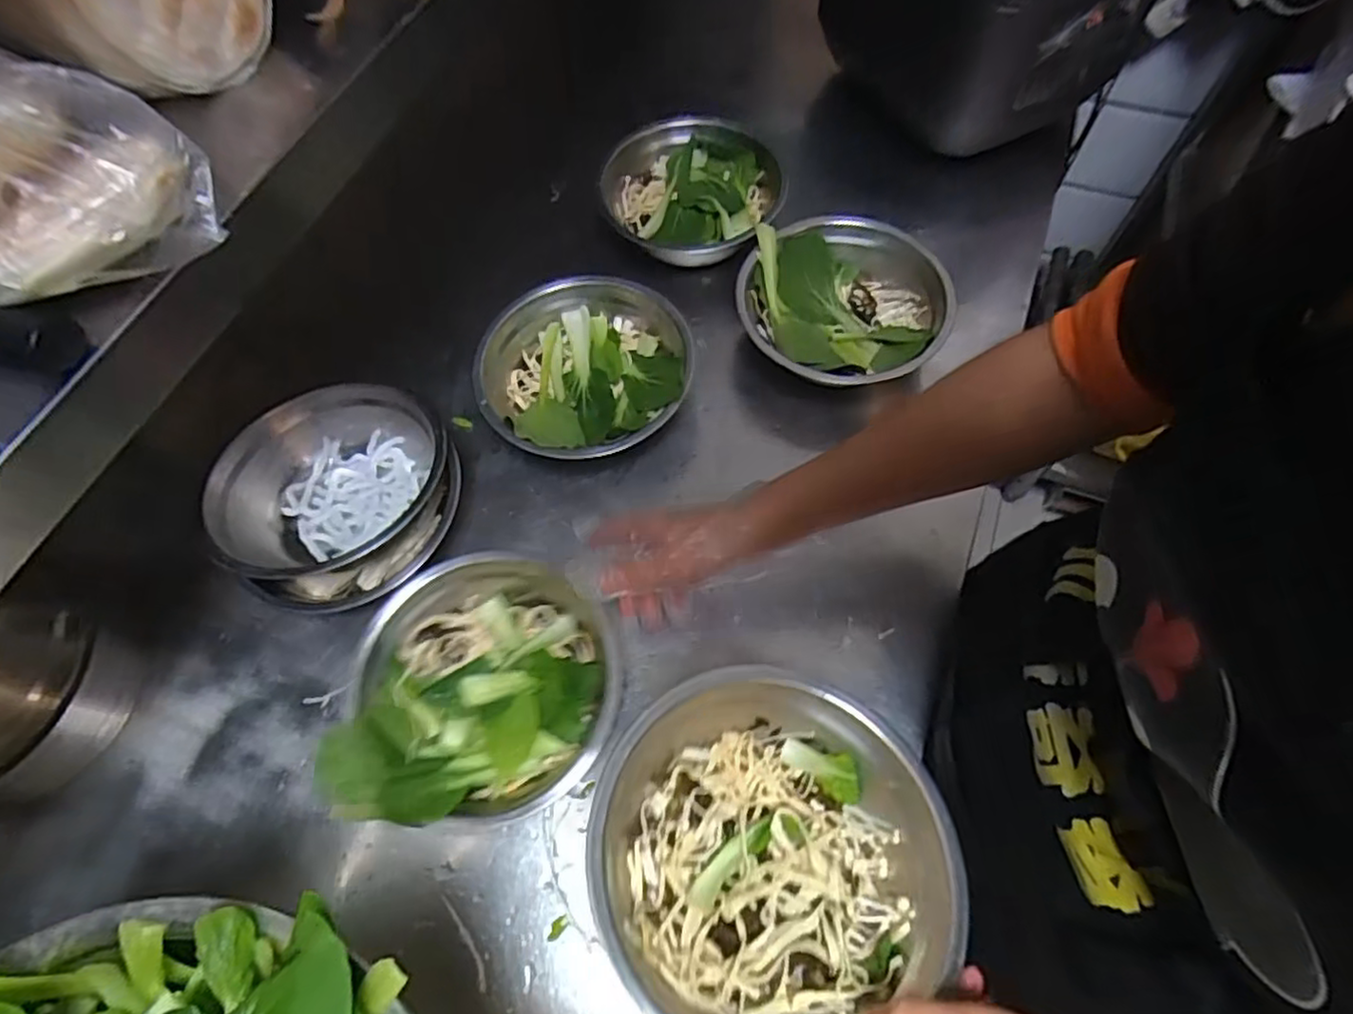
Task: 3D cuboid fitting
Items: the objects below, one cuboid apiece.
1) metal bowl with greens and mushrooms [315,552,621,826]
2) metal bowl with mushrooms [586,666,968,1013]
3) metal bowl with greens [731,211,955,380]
[{"bbox_3d":[-0.143,0.132,0.514,0.191,0.072,0.186,-2,64,1],"label":"metal bowl with greens and mushrooms"},{"bbox_3d":[0.053,0.184,0.368,0.186,0.074,0.184,-1,64,2],"label":"metal bowl with mushrooms"},{"bbox_3d":[0.151,-0.182,0.647,0.178,0.080,0.187,-1,64,2],"label":"metal bowl with greens"}]

